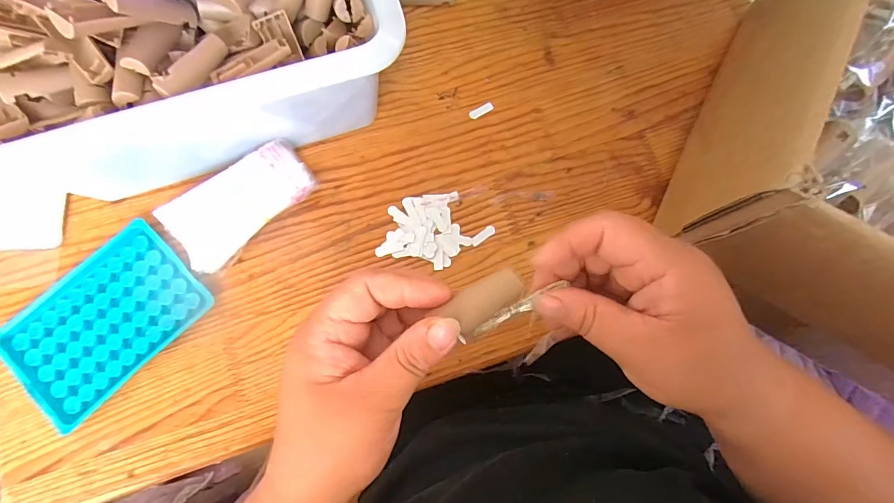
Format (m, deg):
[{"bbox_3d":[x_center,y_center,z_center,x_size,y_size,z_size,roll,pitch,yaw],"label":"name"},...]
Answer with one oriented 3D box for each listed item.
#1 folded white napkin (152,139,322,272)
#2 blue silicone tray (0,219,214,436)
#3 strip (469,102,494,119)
[{"bbox_3d":[-0.156,-0.034,0.327,0.112,0.034,0.054,-37,81,-8],"label":"folded white napkin"},{"bbox_3d":[-0.250,0.051,0.314,0.091,0.016,0.132,43,81,8],"label":"blue silicone tray"},{"bbox_3d":[0.030,-0.122,0.367,0.023,0.004,0.008,-31,80,-7],"label":"strip"}]

